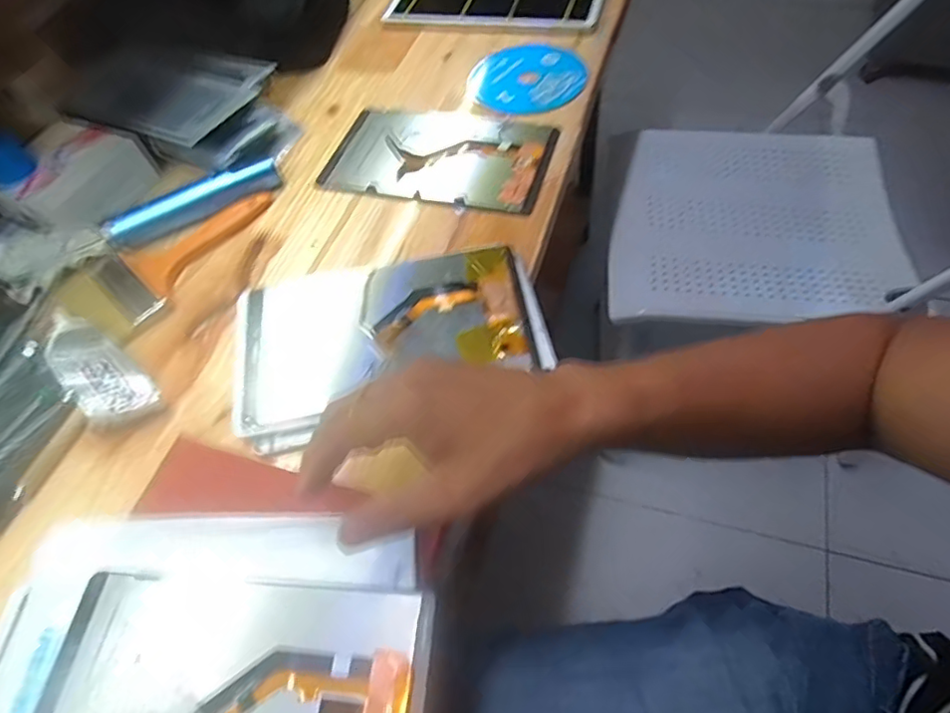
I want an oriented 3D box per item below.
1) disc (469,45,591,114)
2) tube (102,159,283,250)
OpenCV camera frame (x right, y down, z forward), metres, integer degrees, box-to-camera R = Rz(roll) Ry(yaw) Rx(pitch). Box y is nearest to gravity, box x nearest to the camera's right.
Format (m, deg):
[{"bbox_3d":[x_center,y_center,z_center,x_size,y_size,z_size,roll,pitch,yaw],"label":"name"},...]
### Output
[{"bbox_3d":[0.052,-0.285,0.590,0.110,0.005,0.111,-3,60,5],"label":"disc"},{"bbox_3d":[-0.244,-0.137,0.502,0.151,0.019,0.022,-31,60,-15],"label":"tube"}]

